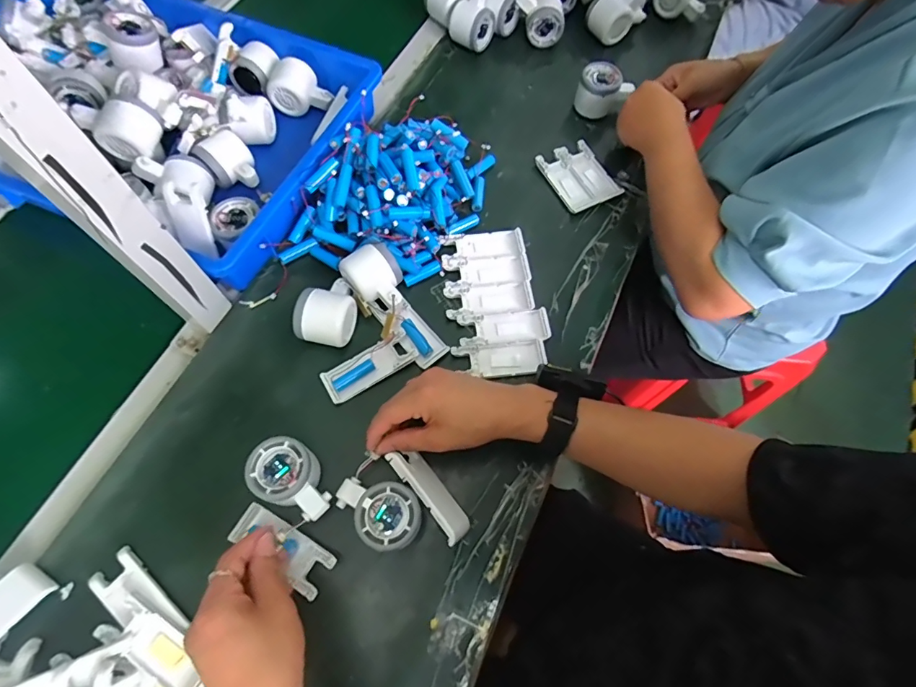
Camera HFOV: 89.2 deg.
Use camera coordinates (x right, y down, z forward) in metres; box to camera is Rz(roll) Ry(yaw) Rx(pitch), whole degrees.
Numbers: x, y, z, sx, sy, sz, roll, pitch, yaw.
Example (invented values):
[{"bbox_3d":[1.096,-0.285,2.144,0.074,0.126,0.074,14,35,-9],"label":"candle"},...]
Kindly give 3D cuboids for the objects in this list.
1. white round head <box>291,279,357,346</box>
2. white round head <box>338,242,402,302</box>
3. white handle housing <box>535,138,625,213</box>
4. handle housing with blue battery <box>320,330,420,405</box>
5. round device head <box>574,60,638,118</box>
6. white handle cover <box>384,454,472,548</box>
[{"bbox_3d":[-0.145,-0.036,0.517,0.058,0.048,0.080,12,67,3],"label":"white round head"},{"bbox_3d":[-0.099,-0.077,0.534,0.055,0.054,0.051,-39,74,-17],"label":"white round head"},{"bbox_3d":[0.166,-0.230,0.636,0.079,0.011,0.105,-25,70,-12],"label":"white handle housing"},{"bbox_3d":[-0.097,0.025,0.513,0.102,0.015,0.040,-29,71,-14],"label":"handle housing with blue battery"},{"bbox_3d":[0.205,-0.362,0.670,0.067,0.057,0.058,-29,71,-14],"label":"round device head"},{"bbox_3d":[-0.025,0.145,0.450,0.030,0.036,0.096,-36,73,-16],"label":"white handle cover"}]

